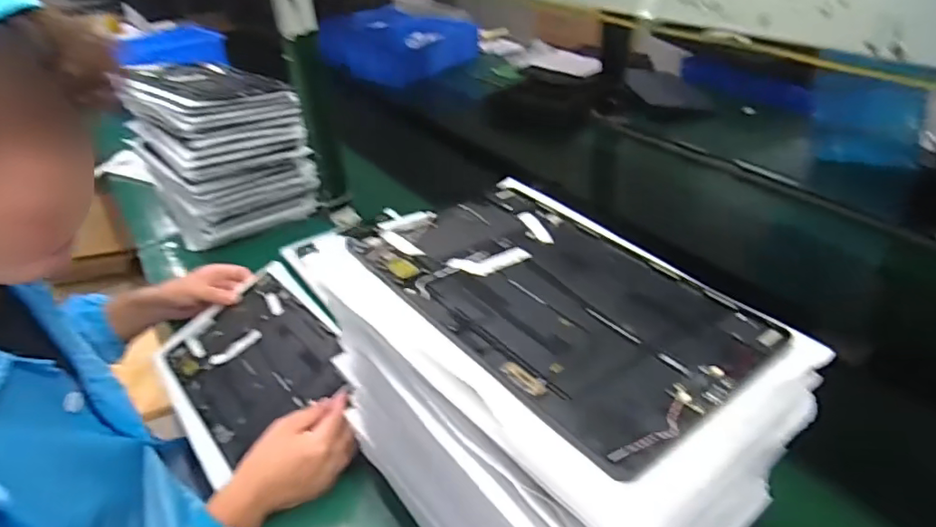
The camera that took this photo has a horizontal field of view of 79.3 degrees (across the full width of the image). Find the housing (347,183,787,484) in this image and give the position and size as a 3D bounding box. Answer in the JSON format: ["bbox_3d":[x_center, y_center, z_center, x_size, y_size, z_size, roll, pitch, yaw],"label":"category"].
[{"bbox_3d":[0.055,0.015,0.378,0.175,0.006,0.255,-22,40,-33],"label":"housing"}]

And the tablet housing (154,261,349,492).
[{"bbox_3d":[-0.262,0.114,0.680,0.200,0.010,0.241,-40,47,-15],"label":"tablet housing"}]

